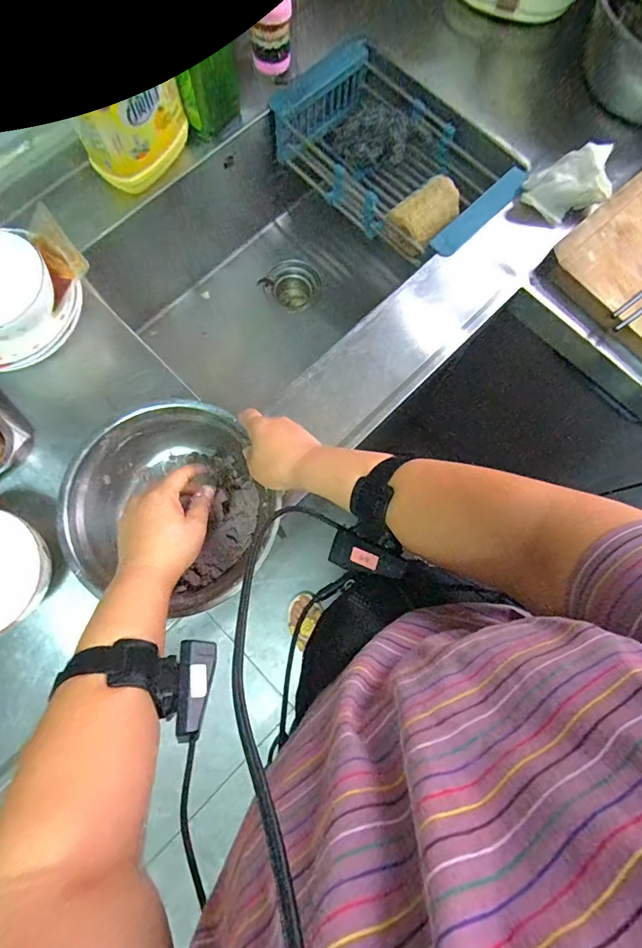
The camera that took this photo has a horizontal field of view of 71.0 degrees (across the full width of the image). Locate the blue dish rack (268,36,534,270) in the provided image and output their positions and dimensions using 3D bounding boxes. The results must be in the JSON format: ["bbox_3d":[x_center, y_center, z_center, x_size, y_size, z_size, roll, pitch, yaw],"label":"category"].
[{"bbox_3d":[0.120,-0.492,0.714,0.198,0.088,0.358,-44,82,-10],"label":"blue dish rack"}]

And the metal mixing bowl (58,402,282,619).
[{"bbox_3d":[-0.174,0.036,0.522,0.215,0.073,0.208,0,78,-1],"label":"metal mixing bowl"}]

